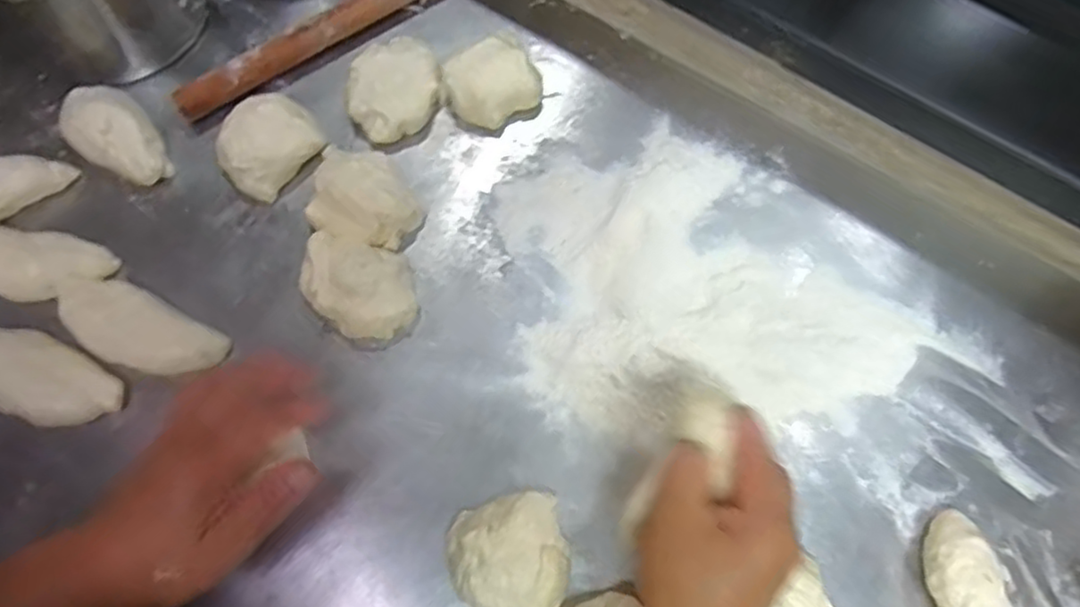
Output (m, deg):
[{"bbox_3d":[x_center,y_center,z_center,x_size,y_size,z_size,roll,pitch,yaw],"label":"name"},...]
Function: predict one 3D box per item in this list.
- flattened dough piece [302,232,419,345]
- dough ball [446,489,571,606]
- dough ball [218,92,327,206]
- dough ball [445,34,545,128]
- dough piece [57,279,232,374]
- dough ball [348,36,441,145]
[{"bbox_3d":[-0.130,-0.013,0.496,0.085,0.035,0.071,6,71,0],"label":"flattened dough piece"},{"bbox_3d":[-0.018,0.162,0.440,0.072,0.034,0.075,1,71,-2],"label":"dough ball"},{"bbox_3d":[-0.208,-0.123,0.536,0.068,0.036,0.078,39,74,11],"label":"dough ball"},{"bbox_3d":[-0.041,-0.180,0.563,0.073,0.035,0.068,-32,75,-12],"label":"dough ball"},{"bbox_3d":[-0.279,0.019,0.486,0.112,0.031,0.052,27,72,7],"label":"dough piece"},{"bbox_3d":[-0.117,-0.171,0.555,0.073,0.029,0.068,1,71,-2],"label":"dough ball"}]

